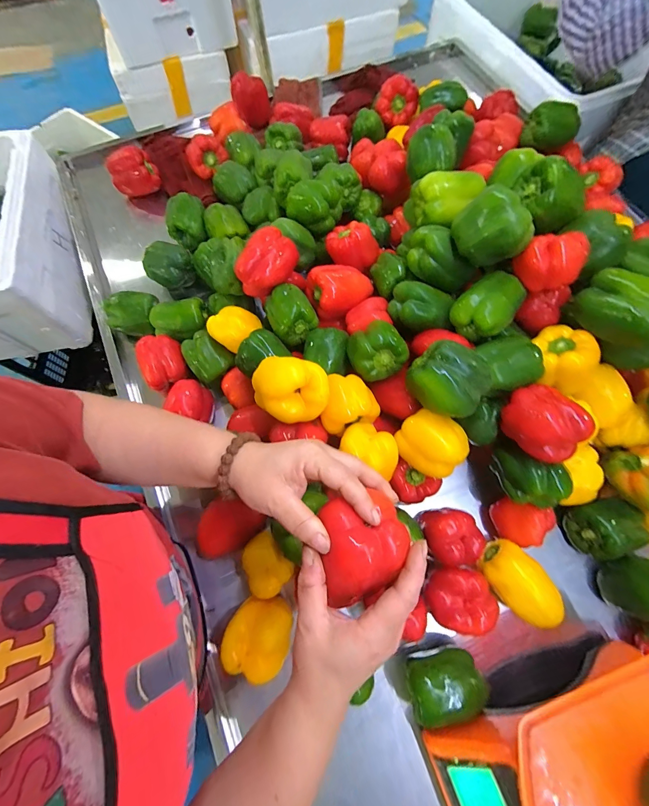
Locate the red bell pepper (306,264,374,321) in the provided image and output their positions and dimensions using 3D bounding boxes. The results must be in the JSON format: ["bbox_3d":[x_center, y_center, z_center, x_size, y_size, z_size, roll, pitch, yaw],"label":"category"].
[{"bbox_3d":[0.023,-0.177,0.530,0.097,0.060,0.066,-8,71,-2],"label":"red bell pepper"}]

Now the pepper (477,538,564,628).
[{"bbox_3d":[0.257,0.238,0.438,0.064,0.057,0.104,-34,73,-10],"label":"pepper"}]

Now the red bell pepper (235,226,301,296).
[{"bbox_3d":[-0.088,-0.216,0.518,0.071,0.062,0.101,37,75,13],"label":"red bell pepper"}]

